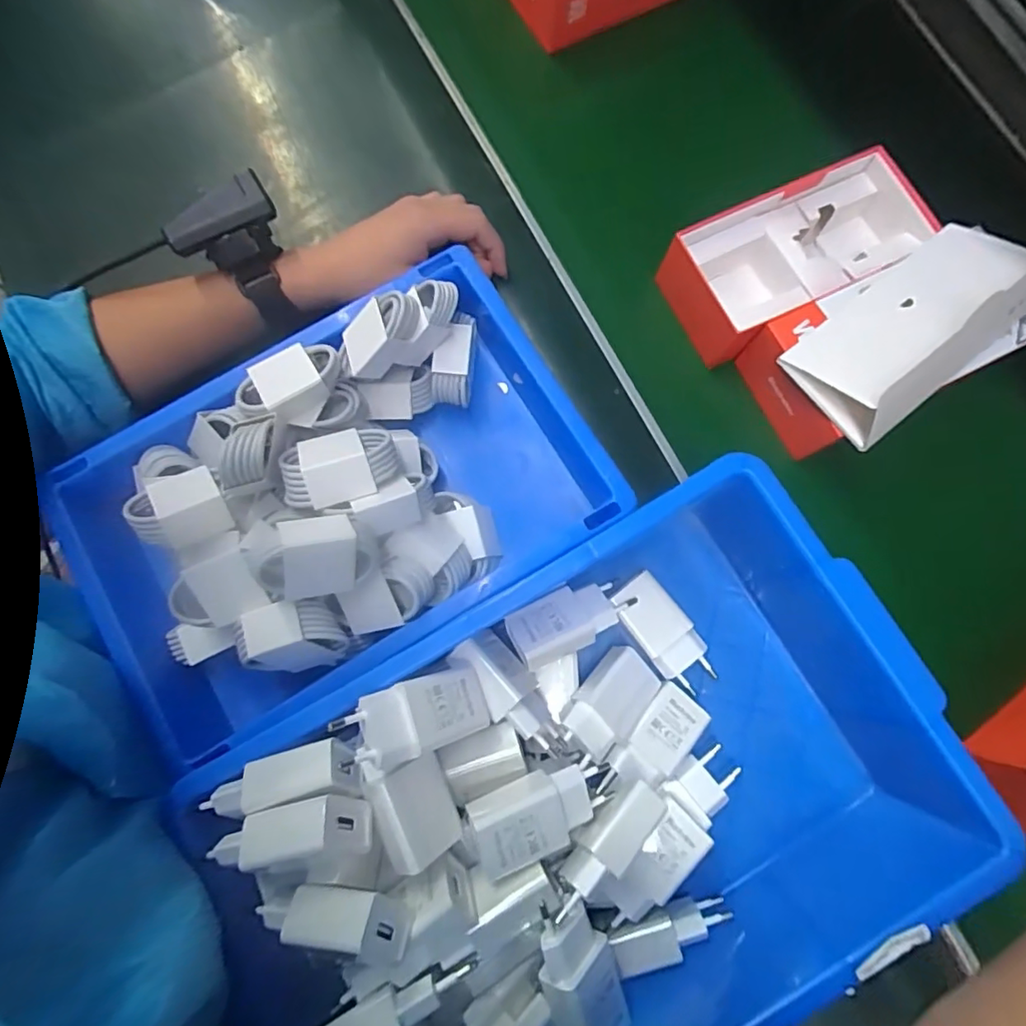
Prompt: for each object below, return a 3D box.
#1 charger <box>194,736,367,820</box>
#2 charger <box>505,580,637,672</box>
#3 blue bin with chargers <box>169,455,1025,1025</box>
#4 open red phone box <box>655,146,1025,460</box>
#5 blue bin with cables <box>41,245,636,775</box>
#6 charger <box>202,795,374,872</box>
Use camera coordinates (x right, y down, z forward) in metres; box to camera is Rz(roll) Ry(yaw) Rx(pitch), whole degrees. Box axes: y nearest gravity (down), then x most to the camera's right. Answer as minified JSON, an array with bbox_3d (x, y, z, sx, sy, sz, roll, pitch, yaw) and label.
[{"bbox_3d":[-0.116,0.132,0.274,0.077,0.020,0.025,-15,79,-3],"label":"charger"},{"bbox_3d":[0.037,0.067,0.353,0.080,0.017,0.036,-18,59,-15],"label":"charger"},{"bbox_3d":[0.038,0.159,0.310,0.357,0.103,0.236,-29,80,-6],"label":"blue bin with chargers"},{"bbox_3d":[0.234,-0.155,0.396,0.183,0.112,0.183,-29,80,-6],"label":"open red phone box"},{"bbox_3d":[-0.107,-0.016,0.348,0.299,0.102,0.194,-30,80,-6],"label":"blue bin with cables"},{"bbox_3d":[-0.106,0.155,0.269,0.065,0.038,0.023,-19,57,18],"label":"charger"}]

